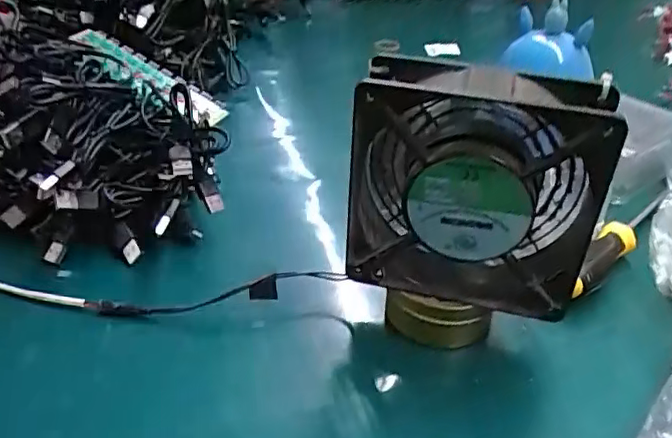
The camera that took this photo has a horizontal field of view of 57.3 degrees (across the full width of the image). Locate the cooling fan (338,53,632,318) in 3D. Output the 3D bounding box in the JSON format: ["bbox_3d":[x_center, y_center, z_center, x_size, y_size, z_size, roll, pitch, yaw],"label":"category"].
[{"bbox_3d":[0.070,-0.014,0.318,0.119,0.120,0.047,9,35,13],"label":"cooling fan"}]

